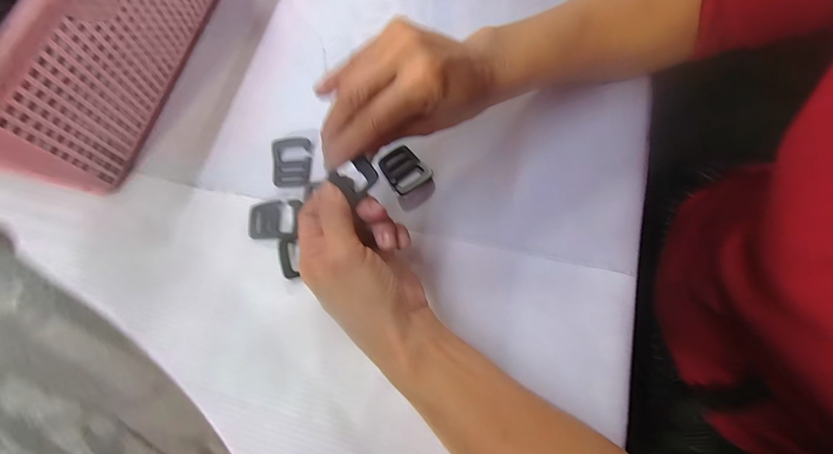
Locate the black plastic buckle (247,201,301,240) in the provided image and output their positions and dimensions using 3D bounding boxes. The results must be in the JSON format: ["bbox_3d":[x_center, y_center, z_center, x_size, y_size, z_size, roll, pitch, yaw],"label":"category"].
[{"bbox_3d":[-0.116,-0.006,0.290,0.040,0.004,0.033,0,74,2],"label":"black plastic buckle"}]

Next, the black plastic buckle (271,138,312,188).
[{"bbox_3d":[-0.105,-0.056,0.304,0.032,0.005,0.043,-9,74,-1],"label":"black plastic buckle"}]

